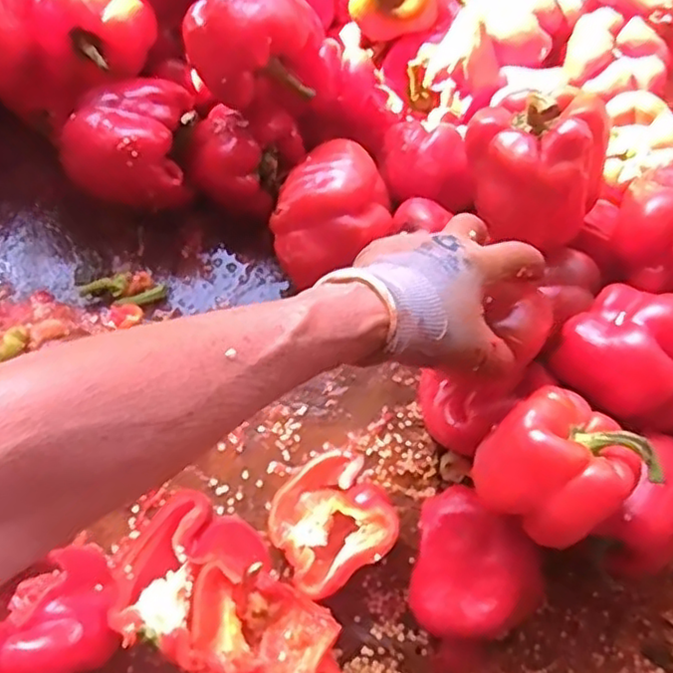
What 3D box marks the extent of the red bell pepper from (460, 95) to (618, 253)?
[{"bbox_3d":[0.144,-0.131,0.482,0.099,0.085,0.096,0,65,1],"label":"red bell pepper"}]

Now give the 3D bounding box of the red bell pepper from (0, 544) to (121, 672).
[{"bbox_3d":[-0.178,0.187,0.428,0.072,0.056,0.095,36,71,13],"label":"red bell pepper"}]

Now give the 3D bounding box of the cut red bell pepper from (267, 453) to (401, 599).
[{"bbox_3d":[-0.007,0.127,0.474,0.077,0.051,0.083,-32,71,-13],"label":"cut red bell pepper"}]

